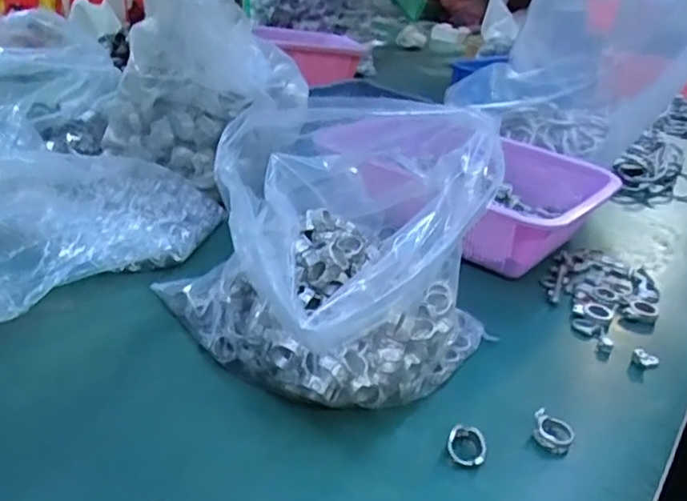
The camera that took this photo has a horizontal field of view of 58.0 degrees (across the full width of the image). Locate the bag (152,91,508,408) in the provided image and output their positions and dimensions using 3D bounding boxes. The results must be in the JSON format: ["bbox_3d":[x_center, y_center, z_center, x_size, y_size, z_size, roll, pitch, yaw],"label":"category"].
[{"bbox_3d":[0.011,-0.019,0.501,0.228,0.177,0.247,30,34,34],"label":"bag"}]

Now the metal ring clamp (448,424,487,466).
[{"bbox_3d":[0.081,0.126,0.402,0.024,0.015,0.024,3,27,-2],"label":"metal ring clamp"}]

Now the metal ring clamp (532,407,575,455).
[{"bbox_3d":[0.146,0.121,0.427,0.026,0.017,0.028,28,34,32],"label":"metal ring clamp"}]

